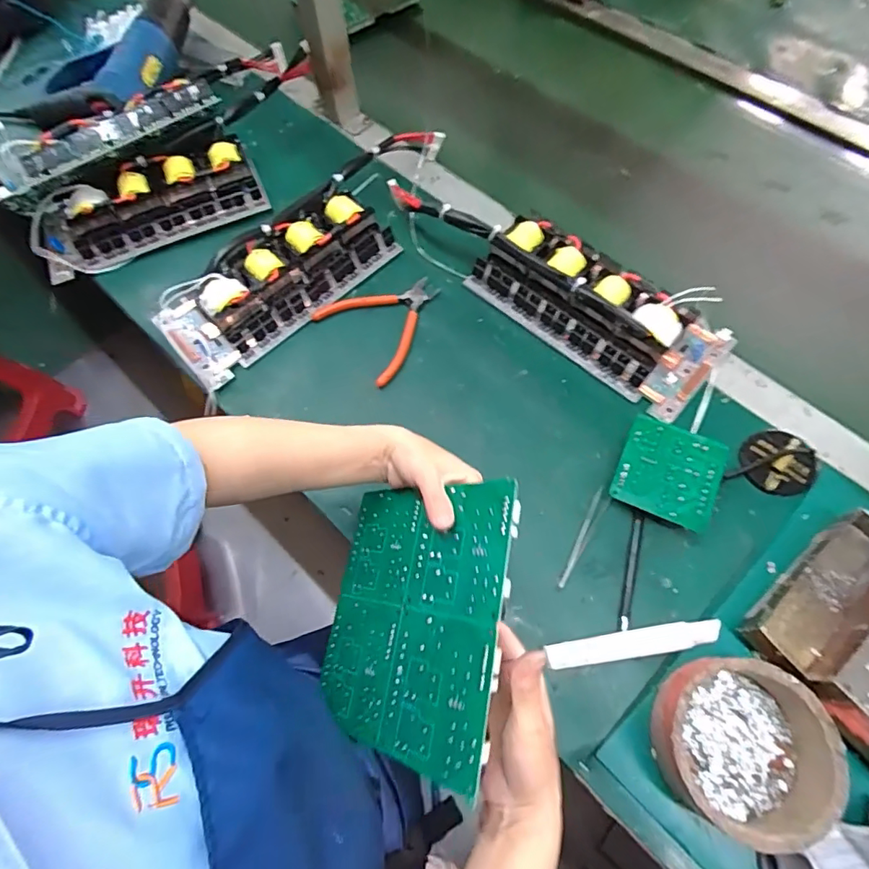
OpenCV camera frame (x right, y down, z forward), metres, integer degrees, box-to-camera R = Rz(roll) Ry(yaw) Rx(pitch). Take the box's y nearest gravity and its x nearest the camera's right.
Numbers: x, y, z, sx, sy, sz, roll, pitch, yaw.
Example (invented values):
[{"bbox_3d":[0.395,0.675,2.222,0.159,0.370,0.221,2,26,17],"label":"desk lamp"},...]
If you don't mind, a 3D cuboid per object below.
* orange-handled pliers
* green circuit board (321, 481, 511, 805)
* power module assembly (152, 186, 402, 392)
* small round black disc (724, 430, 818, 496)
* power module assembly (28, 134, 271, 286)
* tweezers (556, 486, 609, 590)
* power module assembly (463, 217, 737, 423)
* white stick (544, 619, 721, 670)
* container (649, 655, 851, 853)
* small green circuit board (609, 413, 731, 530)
[{"bbox_3d":[-0.053,-0.139,0.611,0.135,0.011,0.125,-40,70,-16],"label":"orange-handled pliers"},{"bbox_3d":[-0.021,0.129,0.380,0.172,0.005,0.182,-11,62,47],"label":"green circuit board"},{"bbox_3d":[-0.185,-0.186,0.615,0.285,0.061,0.120,-39,69,-15],"label":"power module assembly"},{"bbox_3d":[0.346,0.029,0.519,0.068,0.019,0.069,-1,65,2],"label":"small round black disc"},{"bbox_3d":[-0.374,-0.299,0.665,0.287,0.056,0.112,-25,66,-9],"label":"power module assembly"},{"bbox_3d":[0.147,0.103,0.506,0.014,0.005,0.106,26,68,13],"label":"tweezers"},{"bbox_3d":[0.187,-0.150,0.583,0.286,0.062,0.134,40,72,18],"label":"power module assembly"},{"bbox_3d":[0.179,0.189,0.466,0.155,0.005,0.023,-10,65,1],"label":"white stick"},{"bbox_3d":[0.247,0.246,0.409,0.133,0.051,0.123,-1,65,2],"label":"container"},{"bbox_3d":[0.232,0.039,0.516,0.093,0.024,0.097,23,68,12],"label":"small green circuit board"}]

